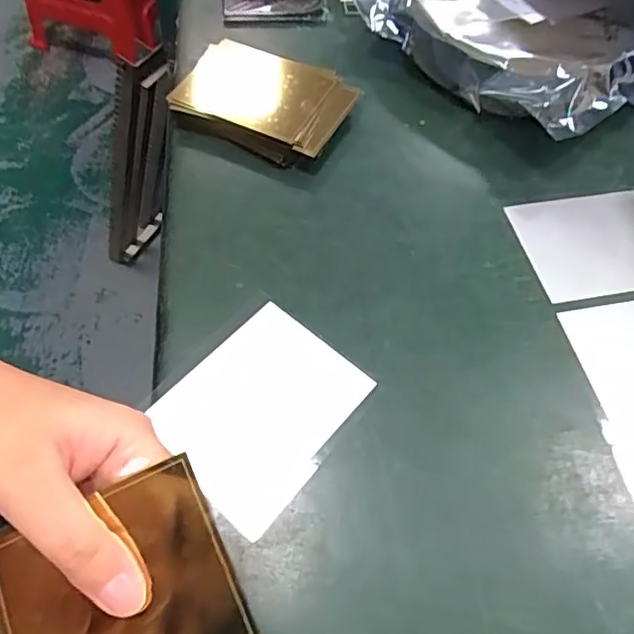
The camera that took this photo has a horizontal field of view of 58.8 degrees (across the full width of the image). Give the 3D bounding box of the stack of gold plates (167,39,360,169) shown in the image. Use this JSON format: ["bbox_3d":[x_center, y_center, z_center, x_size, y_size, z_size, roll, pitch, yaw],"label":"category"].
[{"bbox_3d":[-0.042,-0.163,0.413,0.134,0.023,0.095,25,61,12],"label":"stack of gold plates"}]

